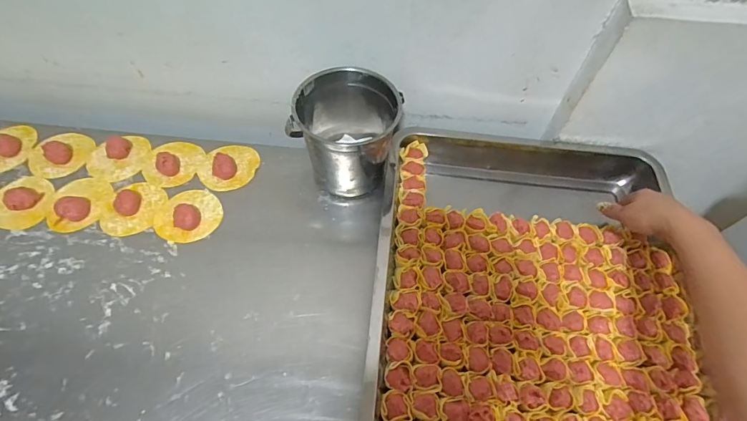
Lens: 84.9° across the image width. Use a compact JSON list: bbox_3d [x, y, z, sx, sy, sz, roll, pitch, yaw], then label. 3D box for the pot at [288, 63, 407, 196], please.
[{"bbox_3d":[-0.037,-0.107,0.572,0.136,0.142,0.123,9,59,1],"label":"pot"}]

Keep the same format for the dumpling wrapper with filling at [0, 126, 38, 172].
[{"bbox_3d":[-0.547,-0.093,0.605,0.069,0.023,0.089,38,63,17],"label":"dumpling wrapper with filling"}]

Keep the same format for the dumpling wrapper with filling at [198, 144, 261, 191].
[{"bbox_3d":[-0.216,-0.070,0.608,0.089,0.023,0.078,-24,64,-18],"label":"dumpling wrapper with filling"}]

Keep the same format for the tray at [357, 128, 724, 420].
[{"bbox_3d":[0.185,0.145,0.485,0.381,0.065,0.611,7,59,0],"label":"tray"}]

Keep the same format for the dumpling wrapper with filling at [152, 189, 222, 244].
[{"bbox_3d":[-0.257,0.004,0.565,0.084,0.016,0.083,2,59,-3],"label":"dumpling wrapper with filling"}]

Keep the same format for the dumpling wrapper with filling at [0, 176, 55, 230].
[{"bbox_3d":[-0.485,-0.014,0.559,0.086,0.015,0.078,29,61,12],"label":"dumpling wrapper with filling"}]

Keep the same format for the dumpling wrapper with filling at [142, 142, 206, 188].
[{"bbox_3d":[-0.301,-0.077,0.610,0.080,0.027,0.086,2,59,-3],"label":"dumpling wrapper with filling"}]

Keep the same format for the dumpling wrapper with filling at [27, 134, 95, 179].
[{"bbox_3d":[-0.462,-0.084,0.607,0.086,0.009,0.073,-36,68,-23],"label":"dumpling wrapper with filling"}]

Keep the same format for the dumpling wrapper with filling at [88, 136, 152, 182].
[{"bbox_3d":[-0.383,-0.078,0.612,0.085,0.018,0.076,-15,61,-13],"label":"dumpling wrapper with filling"}]

